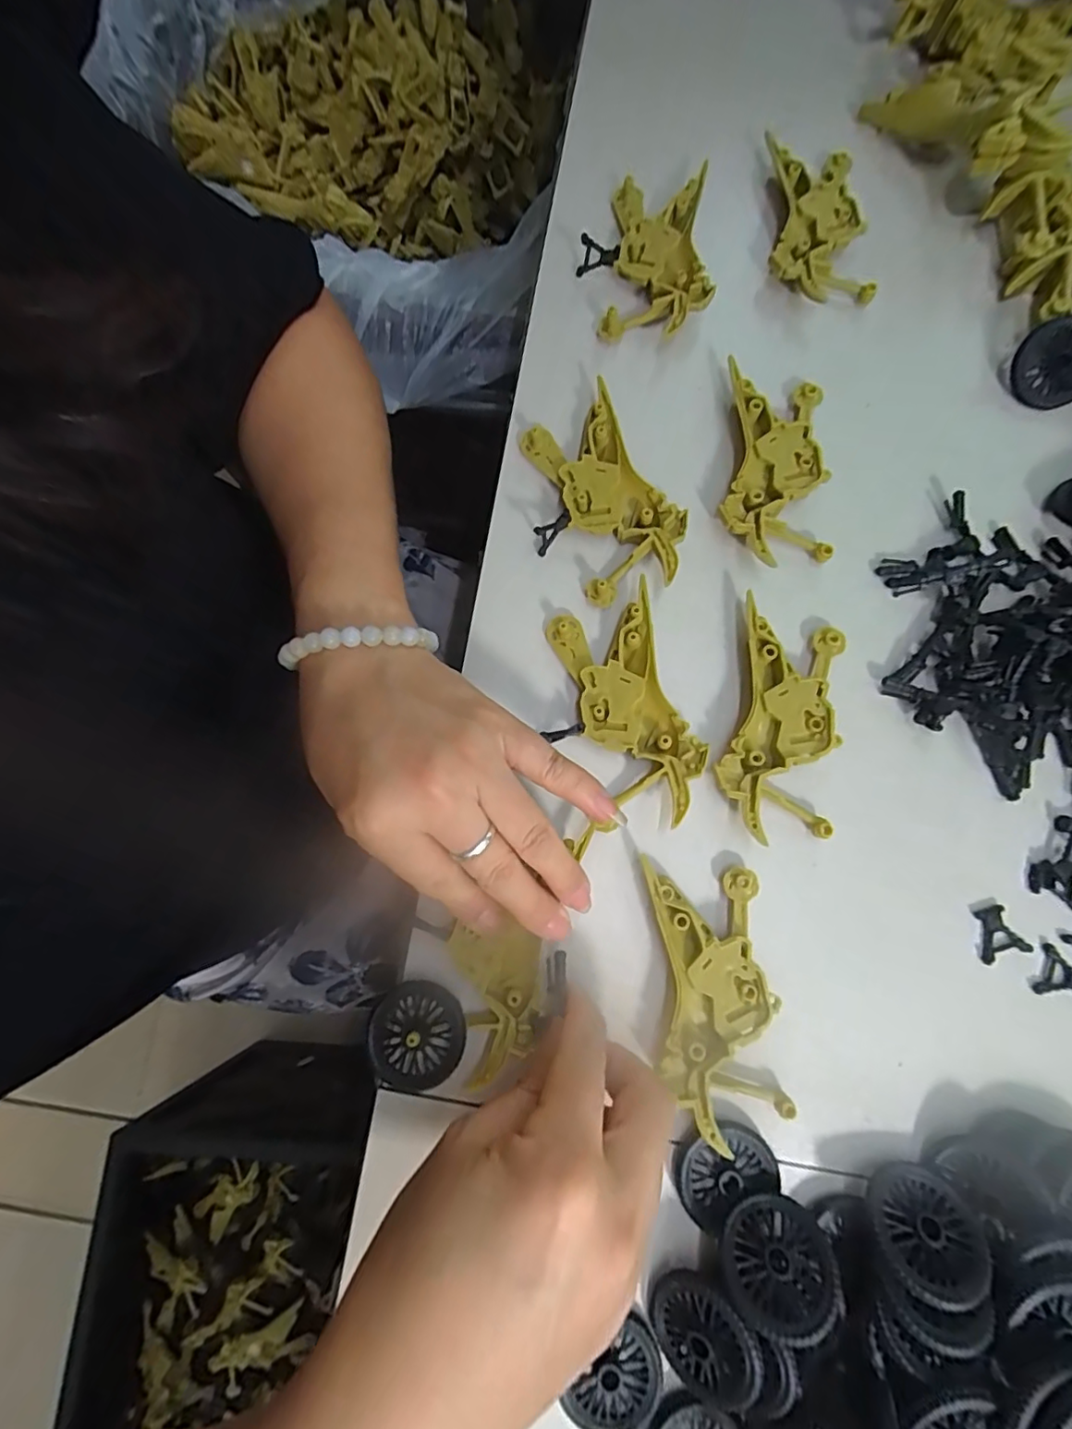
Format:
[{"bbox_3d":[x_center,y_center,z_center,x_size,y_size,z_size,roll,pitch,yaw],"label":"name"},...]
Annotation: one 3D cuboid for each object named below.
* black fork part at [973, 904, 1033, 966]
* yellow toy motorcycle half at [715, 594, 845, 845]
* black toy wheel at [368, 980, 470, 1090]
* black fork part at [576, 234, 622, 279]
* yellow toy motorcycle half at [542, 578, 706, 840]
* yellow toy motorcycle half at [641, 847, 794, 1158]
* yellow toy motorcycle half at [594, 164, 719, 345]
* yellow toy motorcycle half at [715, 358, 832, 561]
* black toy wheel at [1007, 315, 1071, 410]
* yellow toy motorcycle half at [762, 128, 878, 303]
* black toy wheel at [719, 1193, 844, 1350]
[{"bbox_3d":[0.190,0.090,0.233,0.020,0.004,0.021,-18,79,-3],"label":"black fork part"},{"bbox_3d":[0.105,0.004,0.247,0.047,0.013,0.096,9,79,2],"label":"yellow toy motorcycle half"},{"bbox_3d":[-0.046,0.125,0.220,0.036,0.009,0.037,0,78,0],"label":"black toy wheel"},{"bbox_3d":[0.032,-0.233,0.290,0.020,0.021,0.007,9,78,-2],"label":"black fork part"},{"bbox_3d":[0.039,-0.002,0.248,0.050,0.014,0.096,-10,79,-1],"label":"yellow toy motorcycle half"},{"bbox_3d":[0.071,0.110,0.228,0.046,0.013,0.097,-5,78,0],"label":"yellow toy motorcycle half"},{"bbox_3d":[0.063,-0.233,0.292,0.051,0.021,0.090,7,79,2],"label":"yellow toy motorcycle half"},{"bbox_3d":[0.111,-0.116,0.269,0.048,0.017,0.095,3,78,1],"label":"yellow toy motorcycle half"},{"bbox_3d":[0.248,-0.168,0.272,0.013,0.033,0.036,-9,84,-38],"label":"black toy wheel"},{"bbox_3d":[0.142,-0.258,0.294,0.049,0.020,0.098,-1,78,0],"label":"yellow toy motorcycle half"},{"bbox_3d":[0.086,0.193,0.201,0.037,0.007,0.037,-36,49,-24],"label":"black toy wheel"}]

